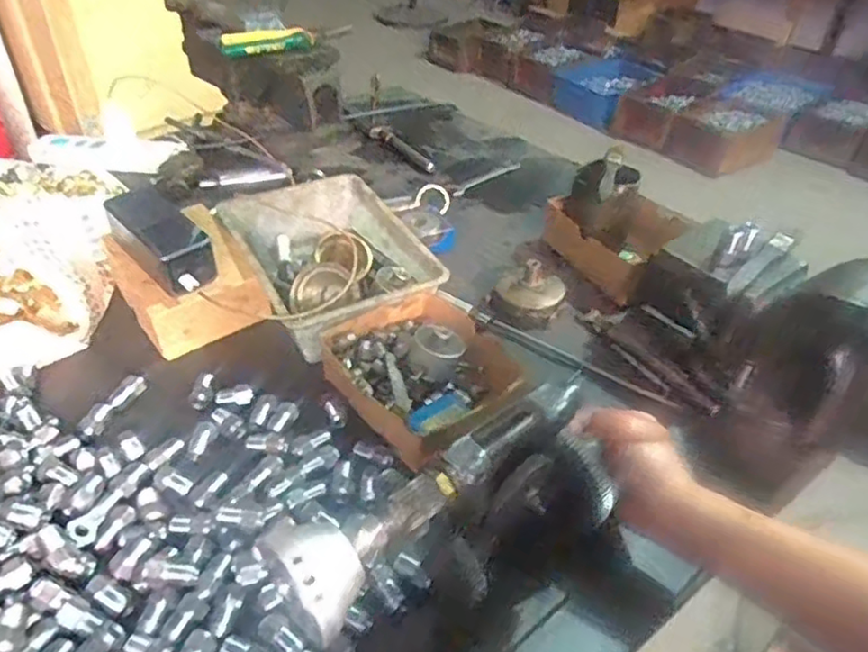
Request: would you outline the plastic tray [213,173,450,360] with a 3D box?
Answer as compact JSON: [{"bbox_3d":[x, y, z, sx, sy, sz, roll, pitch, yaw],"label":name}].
[{"bbox_3d":[-0.122,-0.070,0.716,0.181,0.067,0.247,-19,45,-25],"label":"plastic tray"}]

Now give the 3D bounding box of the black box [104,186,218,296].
[{"bbox_3d":[-0.270,-0.089,0.658,0.072,0.042,0.143,-27,48,-31],"label":"black box"}]

